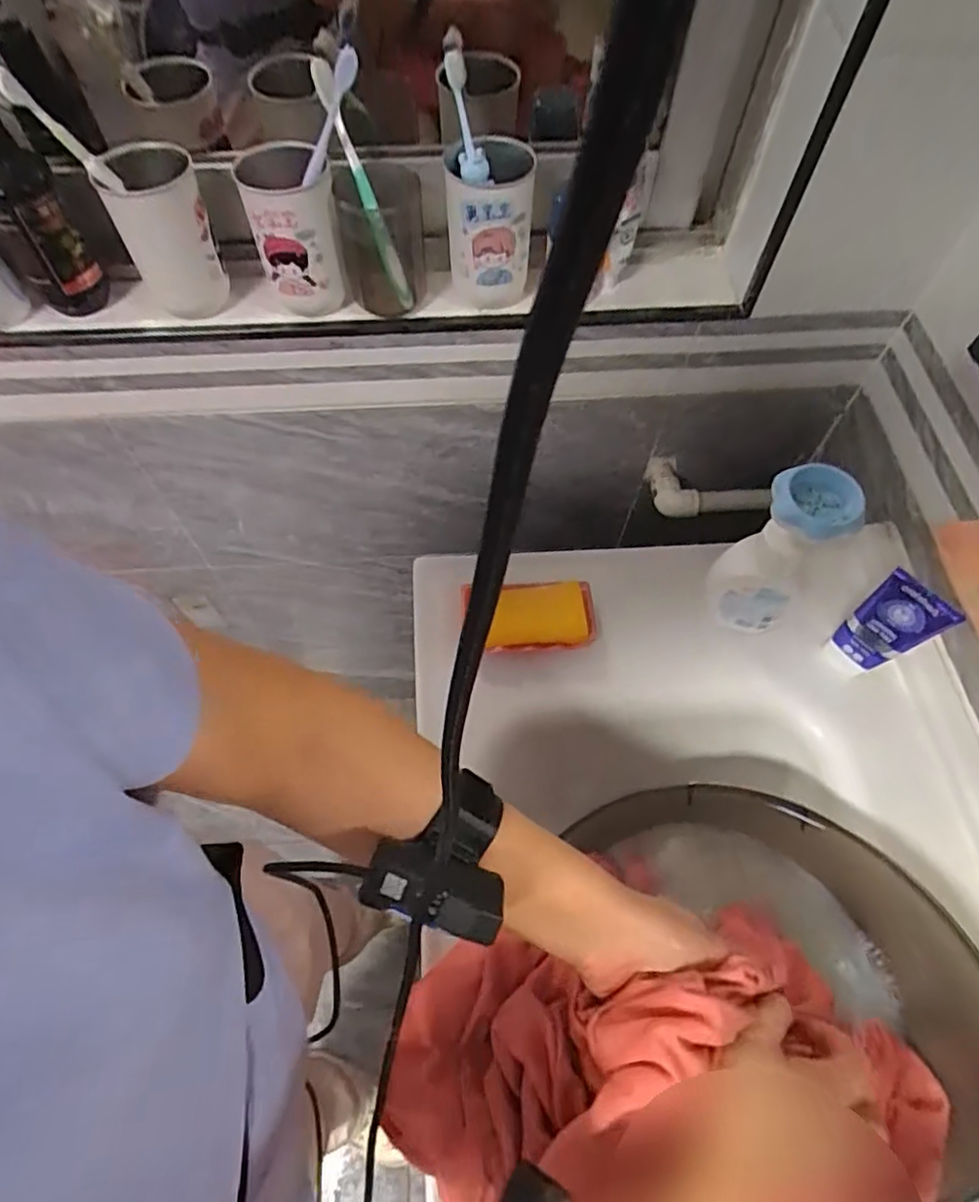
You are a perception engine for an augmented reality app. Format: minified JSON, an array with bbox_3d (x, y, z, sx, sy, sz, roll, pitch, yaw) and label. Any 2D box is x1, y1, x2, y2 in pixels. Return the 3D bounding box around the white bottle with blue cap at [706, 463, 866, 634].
[{"bbox_3d":[0.256,-0.040,0.575,0.072,0.171,0.069,0,63,-1],"label":"white bottle with blue cap"}]

